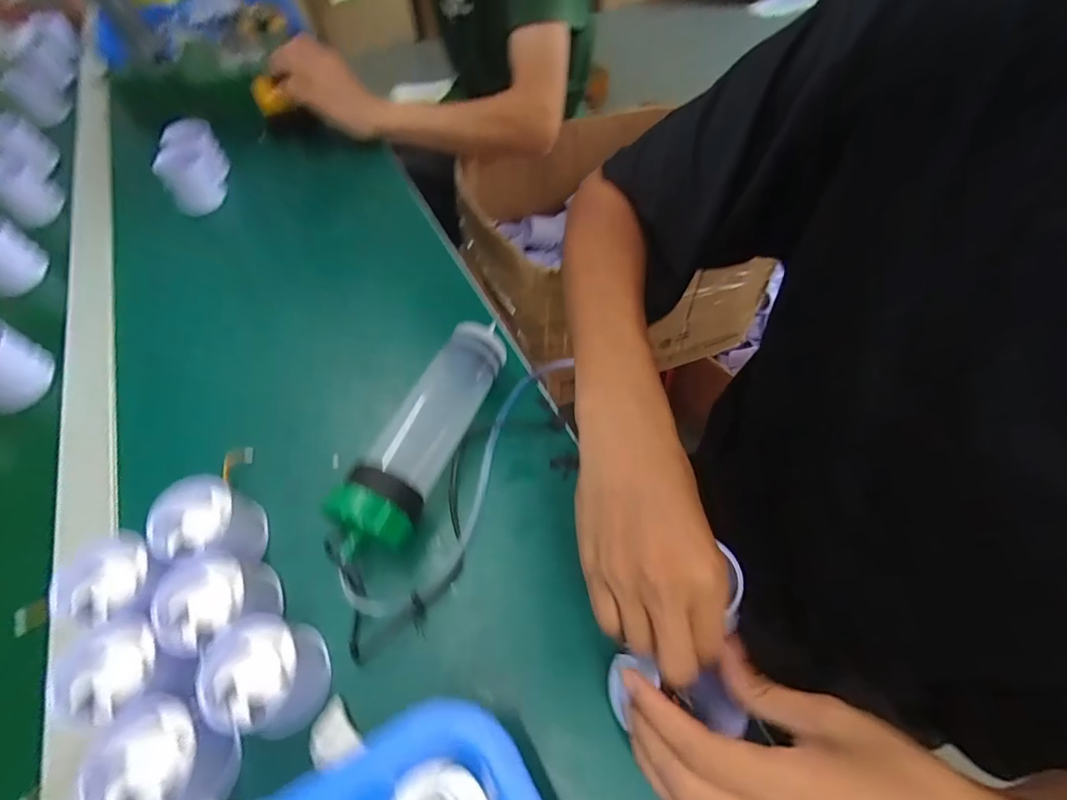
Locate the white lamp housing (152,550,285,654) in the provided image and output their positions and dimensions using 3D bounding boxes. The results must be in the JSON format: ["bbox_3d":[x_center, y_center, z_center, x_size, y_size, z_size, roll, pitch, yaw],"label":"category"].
[{"bbox_3d":[-0.203,0.132,0.304,0.055,0.051,0.052,0,55,0],"label":"white lamp housing"}]

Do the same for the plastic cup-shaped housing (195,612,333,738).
[{"bbox_3d":[-0.159,0.164,0.280,0.059,0.047,0.056,3,55,3],"label":"plastic cup-shaped housing"}]

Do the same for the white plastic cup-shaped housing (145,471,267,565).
[{"bbox_3d":[-0.223,0.086,0.328,0.052,0.050,0.053,0,55,0],"label":"white plastic cup-shaped housing"}]

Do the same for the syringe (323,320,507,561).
[{"bbox_3d":[-0.083,0.024,0.370,0.050,0.062,0.207,17,57,12],"label":"syringe"}]

